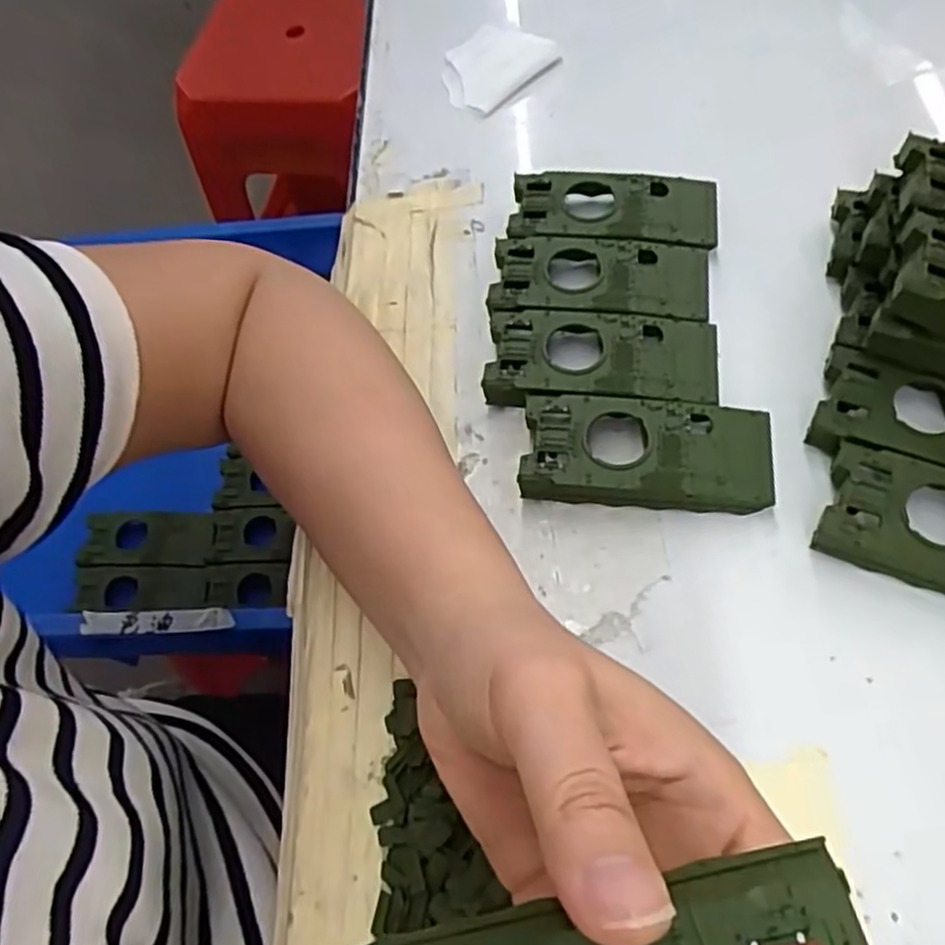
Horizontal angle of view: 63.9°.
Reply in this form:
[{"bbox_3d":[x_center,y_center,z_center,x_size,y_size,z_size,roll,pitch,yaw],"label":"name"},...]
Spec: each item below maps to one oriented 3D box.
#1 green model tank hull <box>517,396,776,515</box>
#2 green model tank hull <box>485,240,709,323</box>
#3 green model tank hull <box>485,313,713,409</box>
[{"bbox_3d":[0.075,-0.007,0.331,0.103,0.020,0.045,4,63,9],"label":"green model tank hull"},{"bbox_3d":[0.063,-0.092,0.380,0.104,0.021,0.045,3,63,9],"label":"green model tank hull"},{"bbox_3d":[0.060,-0.050,0.357,0.104,0.022,0.047,3,63,9],"label":"green model tank hull"}]

